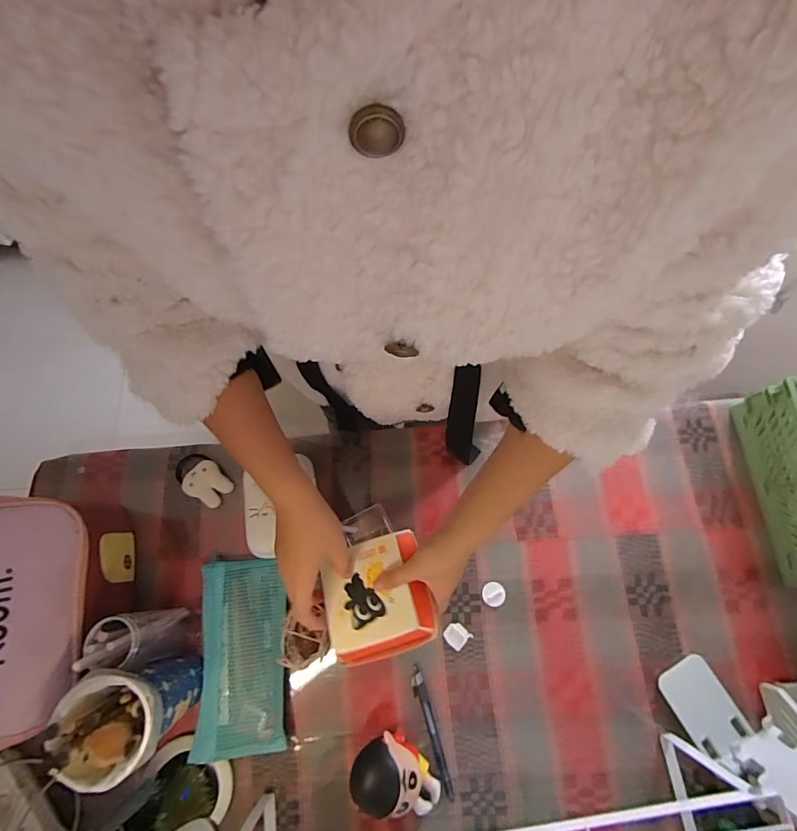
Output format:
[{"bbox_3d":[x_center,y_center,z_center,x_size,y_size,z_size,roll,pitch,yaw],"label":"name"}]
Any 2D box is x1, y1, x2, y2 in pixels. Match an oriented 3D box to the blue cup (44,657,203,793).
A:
[{"bbox_3d":[-0.255,0.287,0.421,0.085,0.138,0.086,-1,71,2],"label":"blue cup"}]

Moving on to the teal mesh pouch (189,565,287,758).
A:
[{"bbox_3d":[-0.187,0.282,0.509,0.099,0.036,0.203,-4,71,0],"label":"teal mesh pouch"}]

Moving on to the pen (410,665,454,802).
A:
[{"bbox_3d":[0.036,0.365,0.496,0.015,0.009,0.133,-15,72,-3],"label":"pen"}]

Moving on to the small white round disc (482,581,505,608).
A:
[{"bbox_3d":[0.121,0.228,0.545,0.028,0.004,0.030,-1,71,2],"label":"small white round disc"}]

